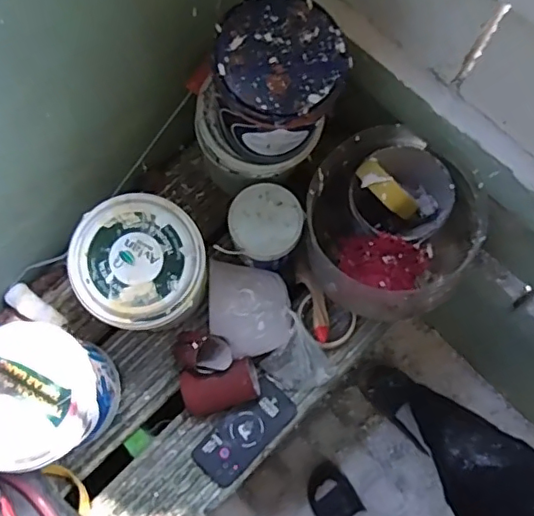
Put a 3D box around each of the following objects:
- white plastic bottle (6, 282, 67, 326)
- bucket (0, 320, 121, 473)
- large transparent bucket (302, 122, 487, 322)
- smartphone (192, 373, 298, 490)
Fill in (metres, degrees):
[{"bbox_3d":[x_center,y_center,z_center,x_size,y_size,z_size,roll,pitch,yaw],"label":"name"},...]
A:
[{"bbox_3d":[-0.375,0.080,0.921,0.102,0.036,0.039,36,76,-19],"label":"white plastic bottle"},{"bbox_3d":[-0.314,0.197,0.802,0.174,0.224,0.176,0,74,1],"label":"bucket"},{"bbox_3d":[0.184,-0.048,0.864,0.241,0.201,0.250,0,74,1],"label":"large transparent bucket"},{"bbox_3d":[-0.035,0.274,0.896,0.079,0.014,0.169,43,79,12],"label":"smartphone"}]

